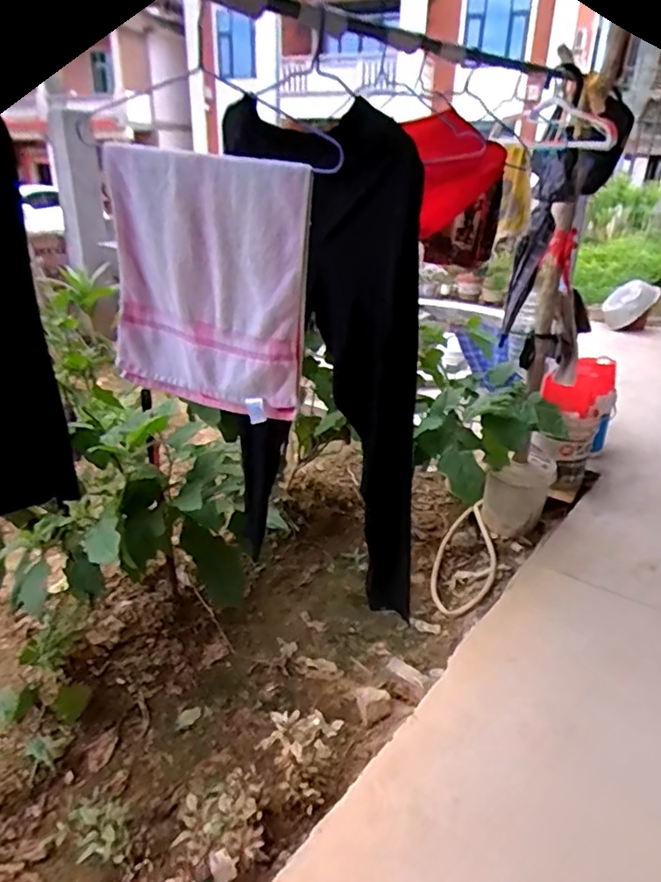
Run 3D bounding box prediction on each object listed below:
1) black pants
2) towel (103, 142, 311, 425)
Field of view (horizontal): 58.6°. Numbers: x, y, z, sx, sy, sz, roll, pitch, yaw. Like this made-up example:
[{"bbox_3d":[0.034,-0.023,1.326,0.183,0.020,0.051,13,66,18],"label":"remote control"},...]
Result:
[{"bbox_3d":[-0.027,-0.133,1.142,0.120,0.858,0.484,-22,34,-40],"label":"black pants"},{"bbox_3d":[-0.193,-0.226,0.897,0.338,0.366,0.085,17,30,30],"label":"towel"}]

